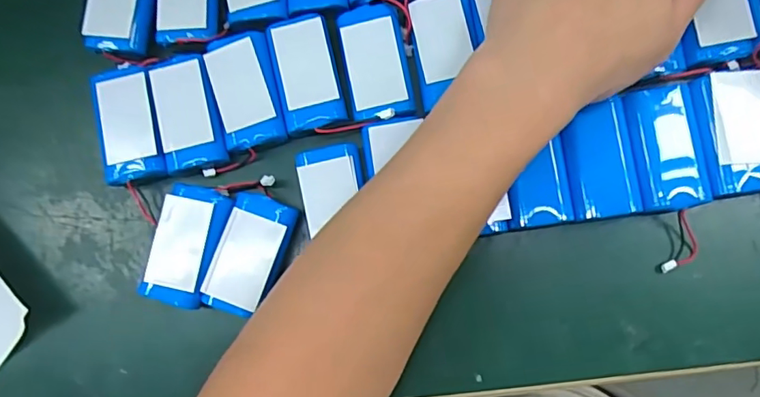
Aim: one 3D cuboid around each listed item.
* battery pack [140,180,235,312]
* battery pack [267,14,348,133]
[{"bbox_3d":[-0.110,0.026,0.308,0.036,0.016,0.066,17,83,7],"label":"battery pack"},{"bbox_3d":[-0.043,-0.074,0.314,0.035,0.011,0.068,-14,80,2],"label":"battery pack"}]

